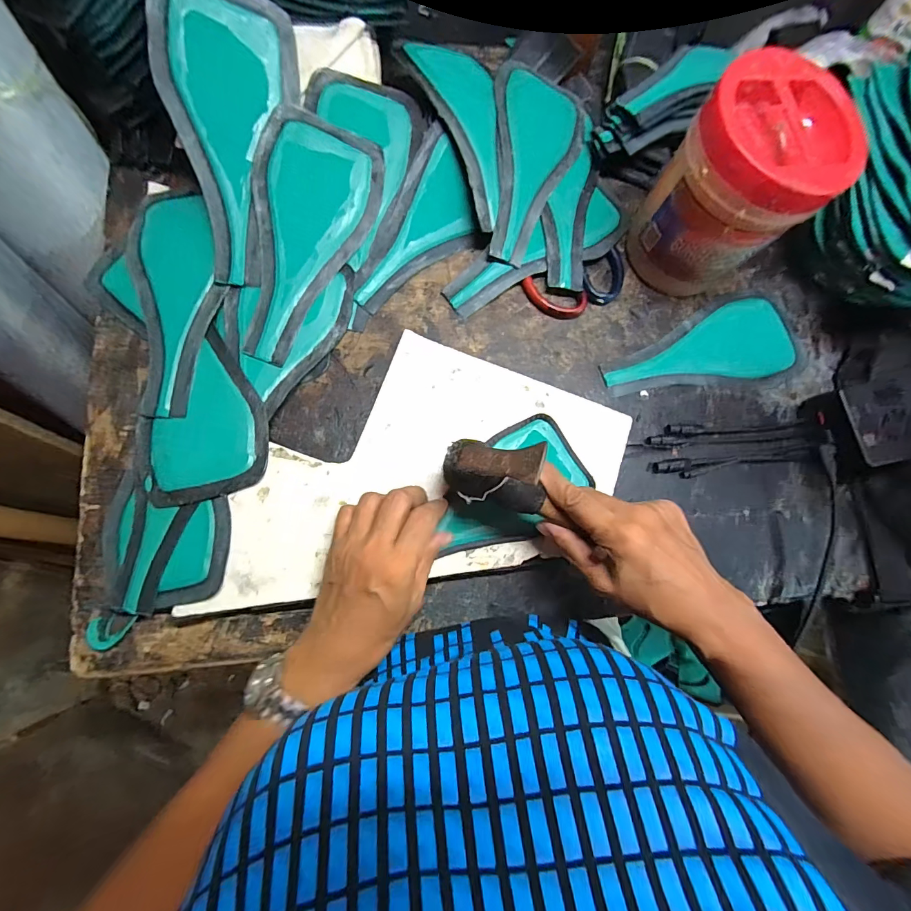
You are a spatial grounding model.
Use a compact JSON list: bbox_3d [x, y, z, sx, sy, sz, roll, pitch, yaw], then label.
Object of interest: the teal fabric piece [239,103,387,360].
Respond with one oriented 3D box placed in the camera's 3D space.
[{"bbox_3d":[-0.141,-0.190,0.352,0.099,0.018,0.212,21,90,-12],"label":"teal fabric piece"}]

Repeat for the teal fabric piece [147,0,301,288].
[{"bbox_3d":[-0.190,-0.261,0.335,0.096,0.038,0.218,4,102,-5],"label":"teal fabric piece"}]

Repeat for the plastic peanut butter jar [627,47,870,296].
[{"bbox_3d":[0.236,-0.223,0.348,0.103,0.134,0.104,1,82,-5],"label":"plastic peanut butter jar"}]

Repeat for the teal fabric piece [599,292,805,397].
[{"bbox_3d":[0.251,-0.115,0.403,0.218,0.010,0.091,-7,82,-6],"label":"teal fabric piece"}]

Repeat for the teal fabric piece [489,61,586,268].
[{"bbox_3d":[0.081,-0.286,0.396,0.098,0.011,0.202,7,85,-22],"label":"teal fabric piece"}]

